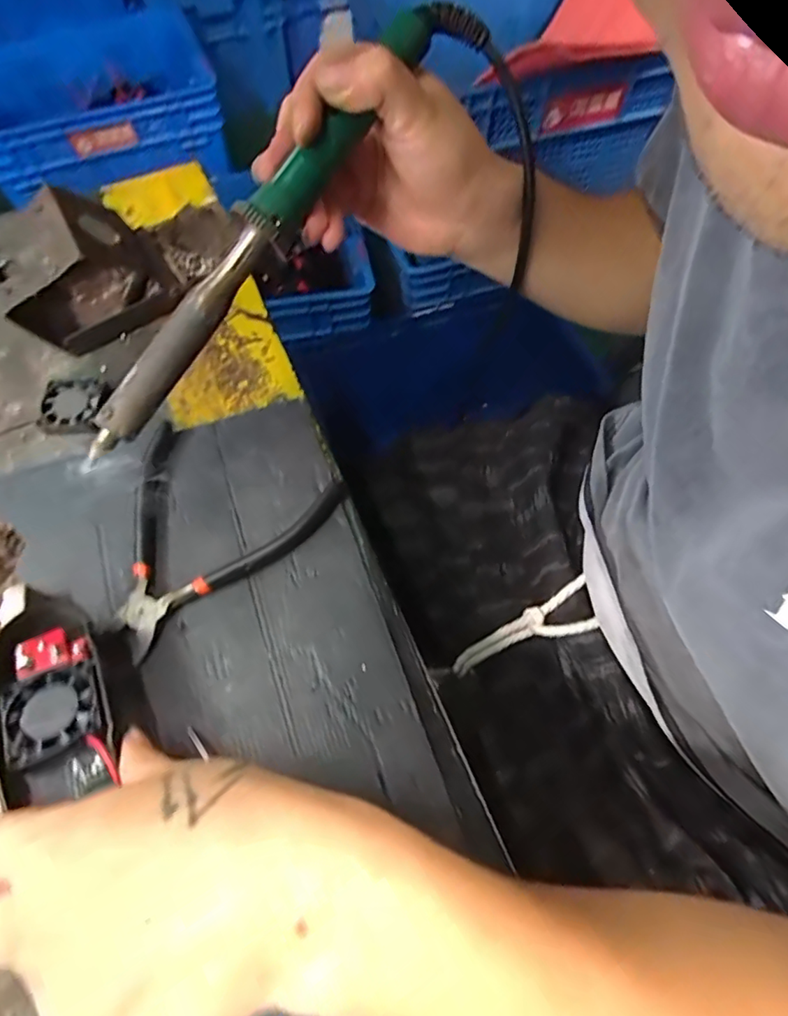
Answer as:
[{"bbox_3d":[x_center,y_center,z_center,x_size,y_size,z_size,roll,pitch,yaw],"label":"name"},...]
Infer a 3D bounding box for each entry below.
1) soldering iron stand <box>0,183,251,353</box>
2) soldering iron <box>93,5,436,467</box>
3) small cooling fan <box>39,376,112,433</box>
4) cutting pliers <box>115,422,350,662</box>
[{"bbox_3d":[-0.195,-0.188,0.405,0.169,0.080,0.070,-32,68,-14],"label":"soldering iron stand"},{"bbox_3d":[-0.067,-0.129,0.269,0.019,0.019,0.259,39,92,17],"label":"soldering iron"},{"bbox_3d":[-0.221,-0.072,0.387,0.041,0.013,0.041,-4,64,-1],"label":"small cooling fan"},{"bbox_3d":[-0.116,0.000,0.343,0.148,0.020,0.106,-37,69,-16],"label":"cutting pliers"}]

